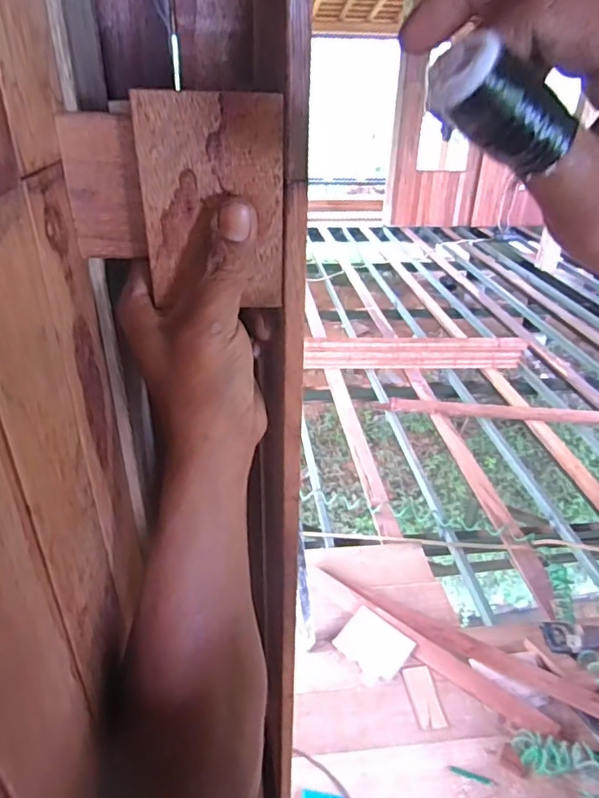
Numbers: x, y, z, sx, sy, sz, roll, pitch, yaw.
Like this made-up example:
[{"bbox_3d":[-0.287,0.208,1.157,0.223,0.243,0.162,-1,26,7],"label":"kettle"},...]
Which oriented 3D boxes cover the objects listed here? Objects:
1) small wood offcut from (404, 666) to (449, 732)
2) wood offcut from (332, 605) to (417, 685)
[{"bbox_3d":[0.374,0.891,1.620,0.082,0.016,0.192,-2,32,-6],"label":"small wood offcut"},{"bbox_3d":[0.236,0.799,1.757,0.220,0.013,0.200,27,39,35],"label":"wood offcut"}]

